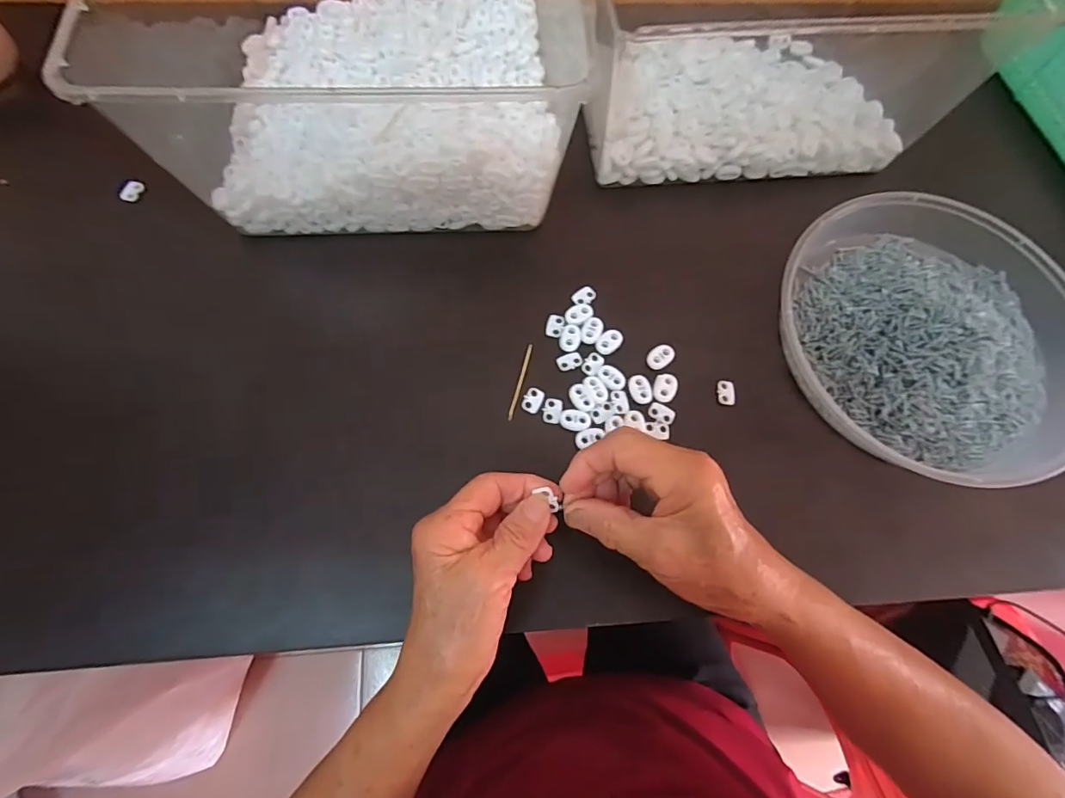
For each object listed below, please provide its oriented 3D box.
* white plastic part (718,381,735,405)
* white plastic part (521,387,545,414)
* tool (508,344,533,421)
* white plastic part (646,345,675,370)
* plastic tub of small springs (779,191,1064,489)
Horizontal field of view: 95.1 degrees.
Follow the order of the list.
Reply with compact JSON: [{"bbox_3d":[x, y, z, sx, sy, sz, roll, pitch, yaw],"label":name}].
[{"bbox_3d":[0.148,-0.005,0.370,0.012,0.004,0.018,8,73,1],"label":"white plastic part"},{"bbox_3d":[0.000,0.000,0.360,0.013,0.004,0.020,26,74,6],"label":"white plastic part"},{"bbox_3d":[-0.008,-0.014,0.364,0.005,0.004,0.061,15,73,3],"label":"tool"},{"bbox_3d":[0.099,-0.033,0.374,0.024,0.005,0.016,-40,78,-12],"label":"white plastic part"},{"bbox_3d":[0.307,-0.054,0.369,0.218,0.045,0.226,0,73,-1],"label":"plastic tub of small springs"}]

